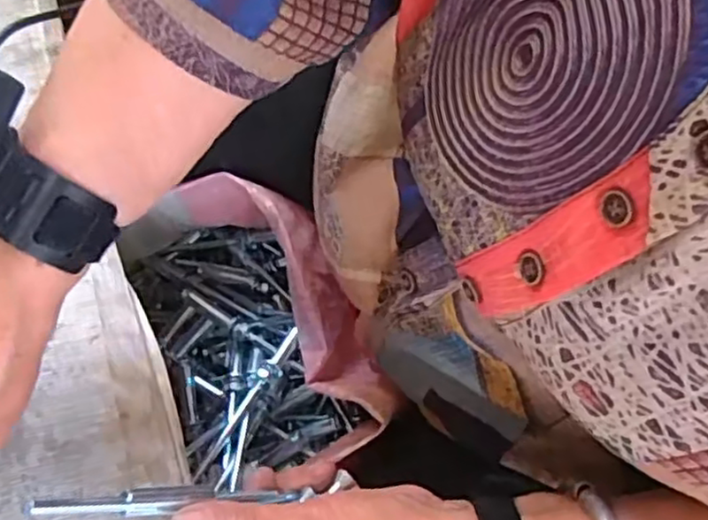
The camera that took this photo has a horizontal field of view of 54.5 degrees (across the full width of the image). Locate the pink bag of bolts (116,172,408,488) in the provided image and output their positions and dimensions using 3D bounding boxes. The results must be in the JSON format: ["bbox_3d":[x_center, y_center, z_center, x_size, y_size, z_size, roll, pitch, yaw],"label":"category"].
[{"bbox_3d":[-0.074,0.056,0.501,0.138,0.111,0.195,-22,76,-9],"label":"pink bag of bolts"}]

